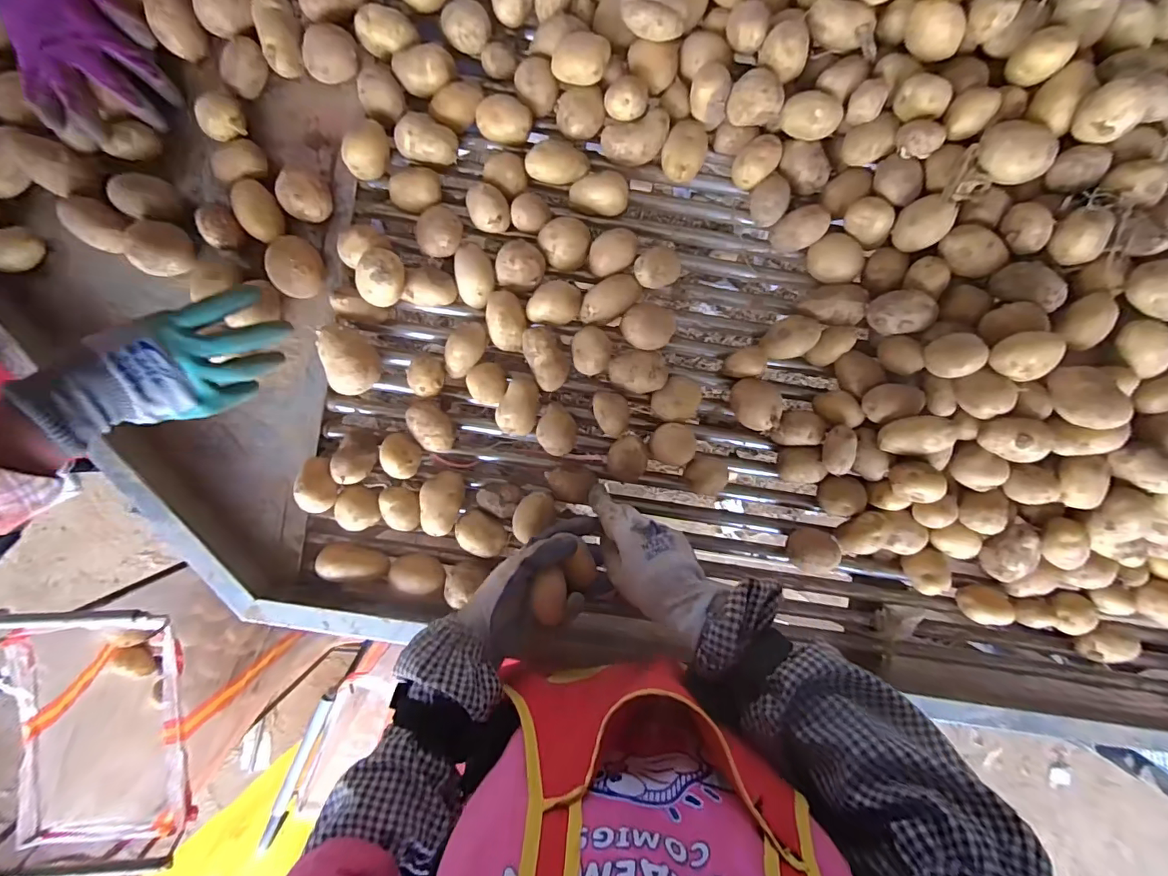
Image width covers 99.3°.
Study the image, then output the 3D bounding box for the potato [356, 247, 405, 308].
[{"bbox_3d":[-0.209,-0.162,0.500,0.045,0.037,0.052,19,92,-6],"label":"potato"}]

